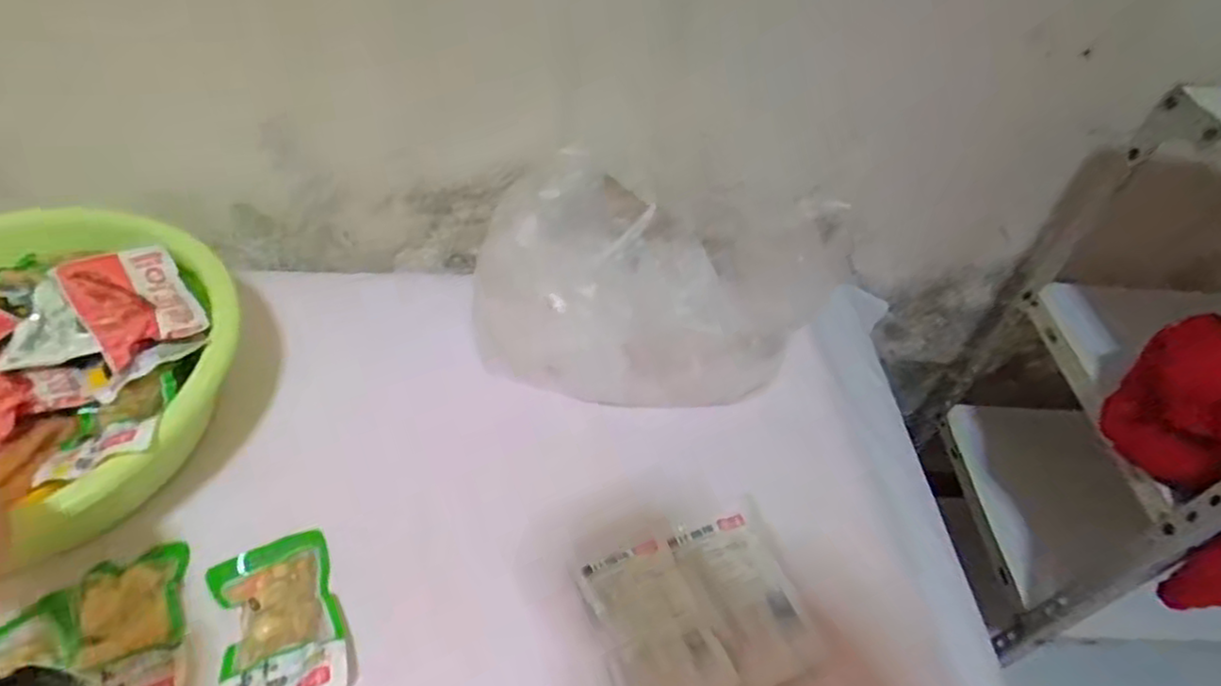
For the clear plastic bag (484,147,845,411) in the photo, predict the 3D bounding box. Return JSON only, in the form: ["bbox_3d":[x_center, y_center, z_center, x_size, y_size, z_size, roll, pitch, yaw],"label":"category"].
[{"bbox_3d":[0.035,-0.050,0.582,0.301,0.152,0.138,5,49,-2],"label":"clear plastic bag"}]

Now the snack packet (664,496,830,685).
[{"bbox_3d":[0.103,0.186,0.505,0.077,0.010,0.136,-12,51,-16],"label":"snack packet"}]

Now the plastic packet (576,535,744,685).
[{"bbox_3d":[0.032,0.208,0.482,0.079,0.008,0.127,-15,52,-18],"label":"plastic packet"}]

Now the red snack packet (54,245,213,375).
[{"bbox_3d":[-0.384,-0.038,0.534,0.075,0.021,0.135,-32,59,-29],"label":"red snack packet"}]

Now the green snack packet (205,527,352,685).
[{"bbox_3d":[-0.230,0.195,0.462,0.078,0.028,0.128,-16,52,-19],"label":"green snack packet"}]

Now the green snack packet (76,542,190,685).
[{"bbox_3d":[-0.323,0.195,0.449,0.058,0.012,0.116,-16,52,-19],"label":"green snack packet"}]

